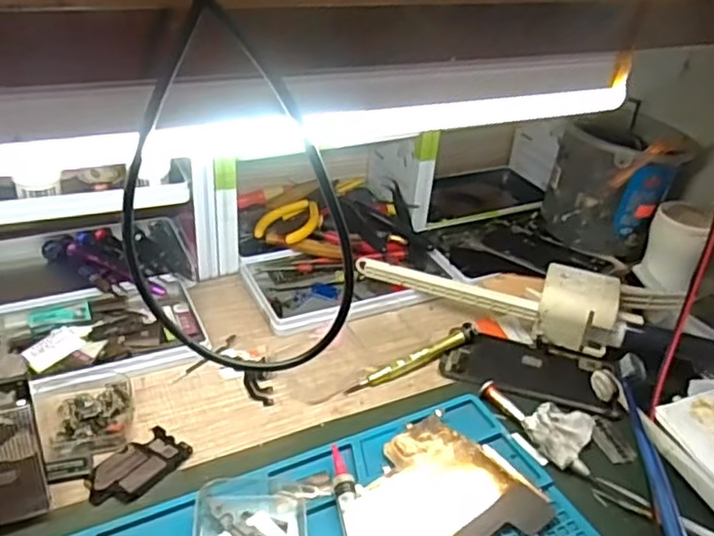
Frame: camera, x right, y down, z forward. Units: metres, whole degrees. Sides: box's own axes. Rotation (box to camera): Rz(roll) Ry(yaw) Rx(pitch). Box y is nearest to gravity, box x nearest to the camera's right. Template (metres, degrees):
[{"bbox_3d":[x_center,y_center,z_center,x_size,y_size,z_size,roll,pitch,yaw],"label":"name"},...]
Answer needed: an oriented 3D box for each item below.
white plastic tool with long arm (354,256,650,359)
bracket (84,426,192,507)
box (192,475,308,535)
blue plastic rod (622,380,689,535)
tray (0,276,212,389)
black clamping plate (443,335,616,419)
[{"bbox_3d":[0.115,0.020,0.567,0.227,0.056,0.061,14,33,13],"label":"white plastic tool with long arm"},{"bbox_3d":[-0.140,0.125,0.416,0.037,0.004,0.063,26,37,29],"label":"bracket"},{"bbox_3d":[-0.060,0.149,0.374,0.062,0.019,0.071,0,32,-10],"label":"box"},{"bbox_3d":[0.195,0.136,0.423,0.014,0.013,0.163,8,32,4],"label":"blue plastic rod"},{"bbox_3d":[-0.212,0.051,0.505,0.177,0.020,0.096,-7,34,-19],"label":"tray"},{"bbox_3d":[0.136,0.081,0.521,0.131,0.009,0.075,12,32,10],"label":"black clamping plate"}]

